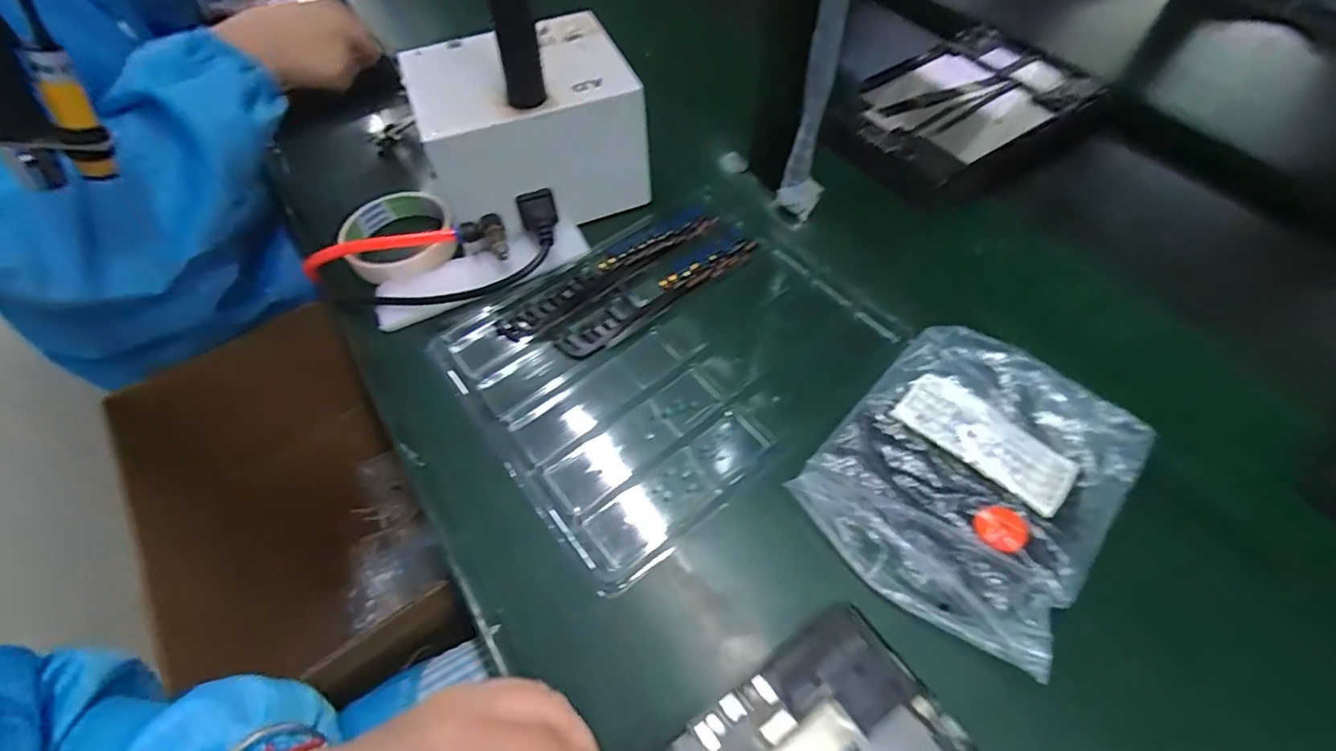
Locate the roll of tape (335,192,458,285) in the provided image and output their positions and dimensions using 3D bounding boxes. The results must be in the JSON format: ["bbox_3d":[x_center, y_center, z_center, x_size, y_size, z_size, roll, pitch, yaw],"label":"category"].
[{"bbox_3d":[-0.218,-0.112,0.451,0.086,0.025,0.086,-1,56,1],"label":"roll of tape"}]

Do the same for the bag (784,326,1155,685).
[{"bbox_3d":[0.172,0.053,0.319,0.140,0.035,0.168,37,64,23],"label":"bag"}]

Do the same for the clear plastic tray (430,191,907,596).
[{"bbox_3d":[-0.001,-0.017,0.389,0.255,0.017,0.220,-35,63,-17],"label":"clear plastic tray"}]

